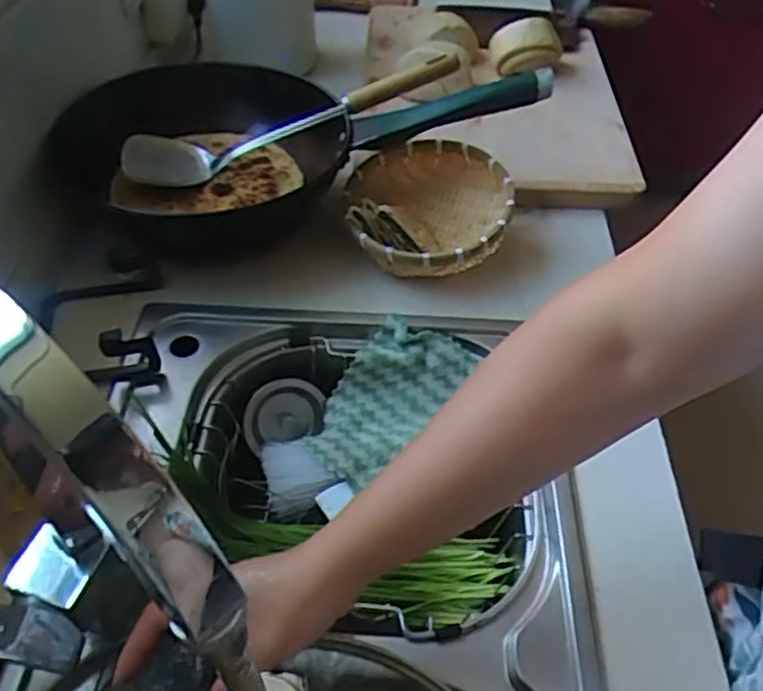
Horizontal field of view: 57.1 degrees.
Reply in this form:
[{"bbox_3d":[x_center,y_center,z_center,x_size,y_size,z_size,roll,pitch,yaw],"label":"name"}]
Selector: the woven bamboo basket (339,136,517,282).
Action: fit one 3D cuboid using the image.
[{"bbox_3d":[0.048,-0.138,0.744,0.170,0.075,0.168,3,47,1],"label":"woven bamboo basket"}]

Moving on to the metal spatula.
[{"bbox_3d":[-0.093,-0.248,0.772,0.372,0.056,0.082,-19,49,-2],"label":"metal spatula"}]

